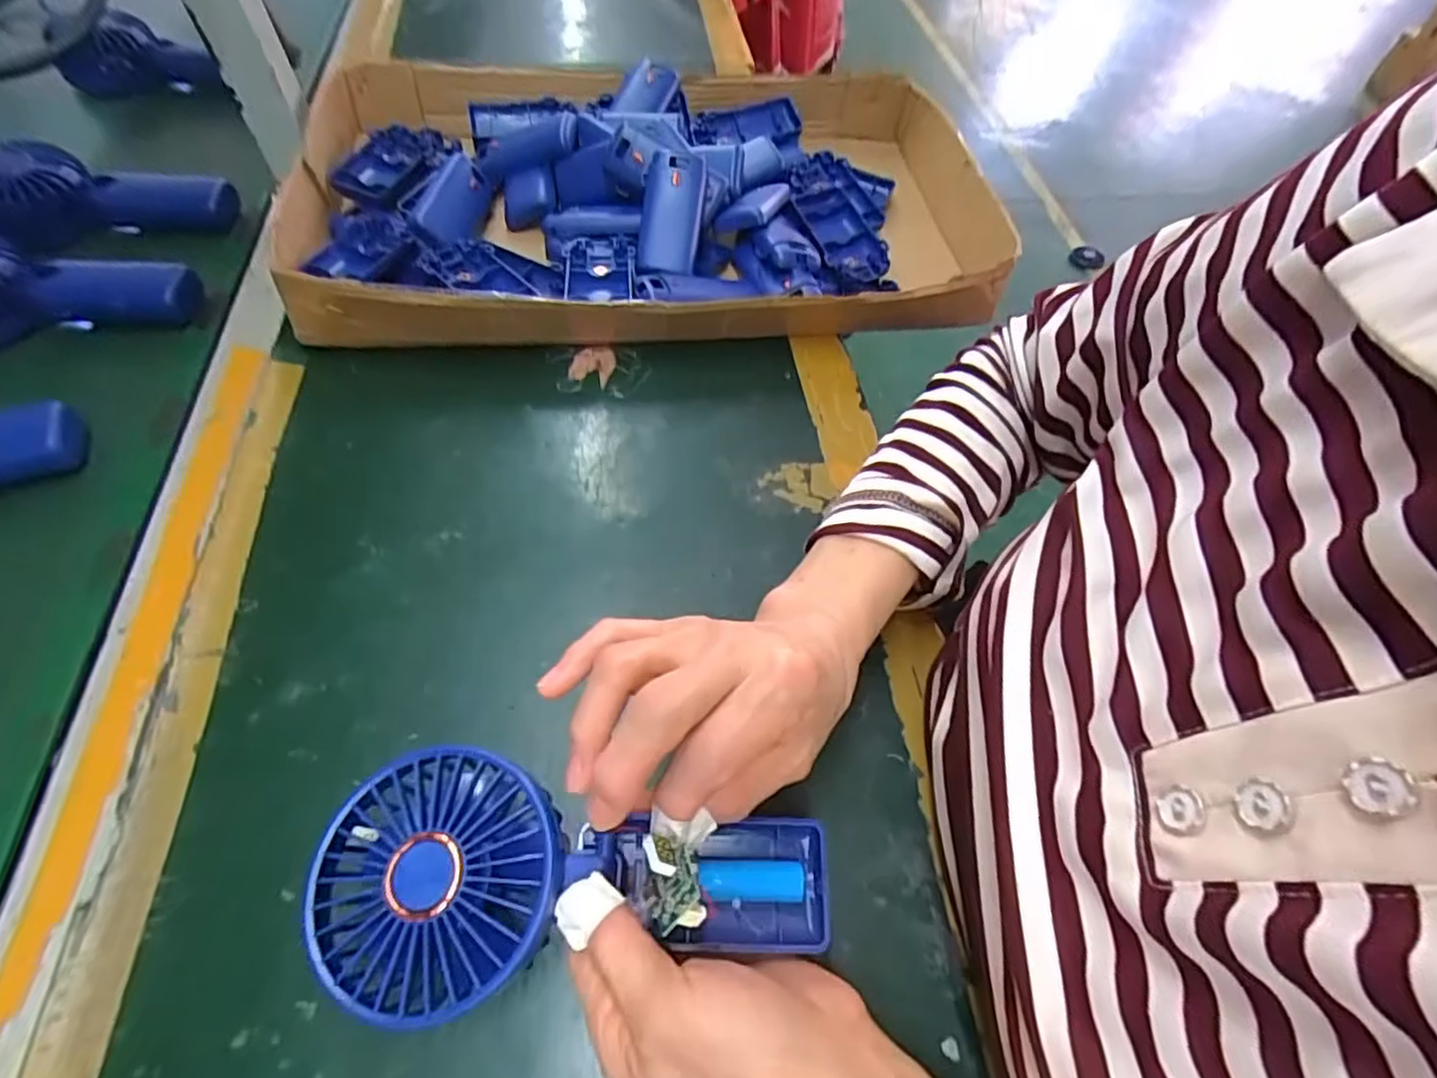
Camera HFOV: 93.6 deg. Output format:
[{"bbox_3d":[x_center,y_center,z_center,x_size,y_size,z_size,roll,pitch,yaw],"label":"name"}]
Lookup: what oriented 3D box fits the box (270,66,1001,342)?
[{"bbox_3d":[-0.052,-0.283,0.540,0.513,0.076,0.336,-2,57,-6],"label":"box"}]

